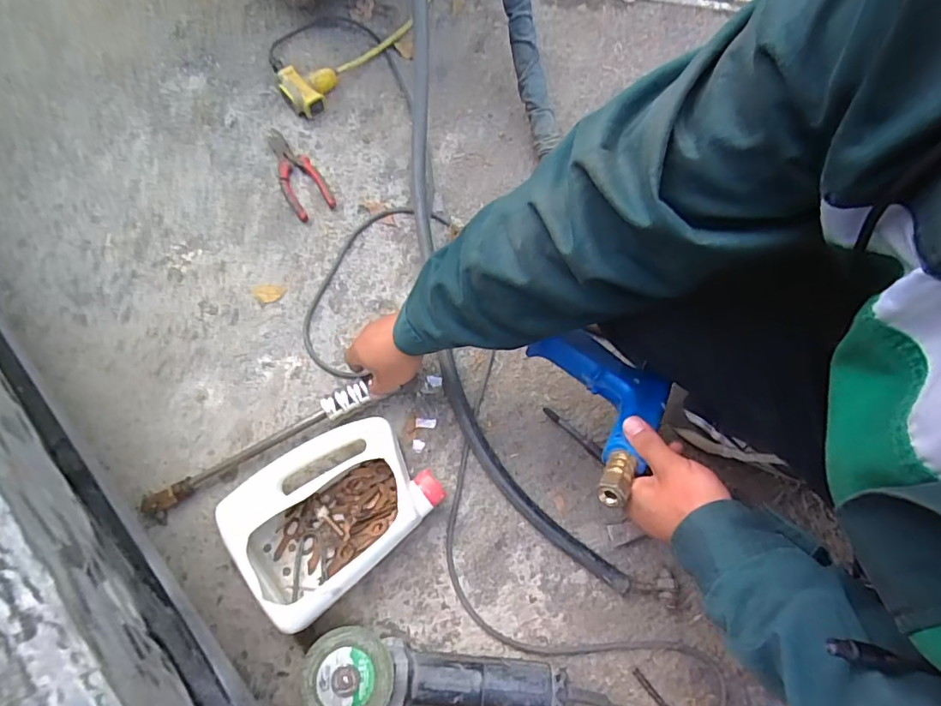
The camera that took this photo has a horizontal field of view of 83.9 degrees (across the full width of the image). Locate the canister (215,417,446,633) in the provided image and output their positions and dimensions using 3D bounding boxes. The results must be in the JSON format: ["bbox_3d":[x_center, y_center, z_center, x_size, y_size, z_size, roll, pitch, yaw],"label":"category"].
[{"bbox_3d":[-0.171,0.189,0.639,0.225,0.087,0.170,-40,77,-11],"label":"canister"}]

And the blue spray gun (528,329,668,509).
[{"bbox_3d":[0.156,0.052,0.517,0.153,0.042,0.188,-6,49,-18],"label":"blue spray gun"}]

